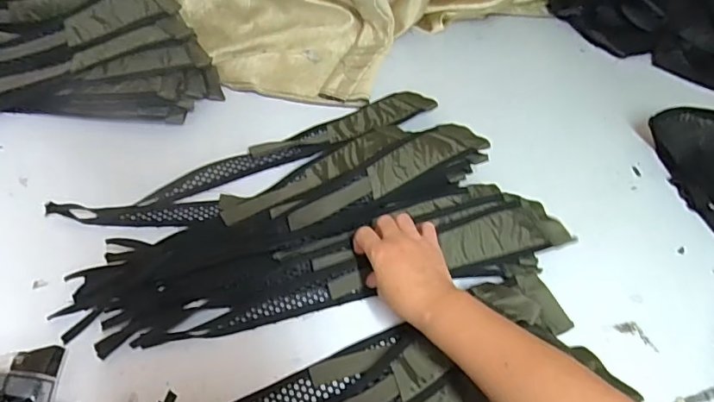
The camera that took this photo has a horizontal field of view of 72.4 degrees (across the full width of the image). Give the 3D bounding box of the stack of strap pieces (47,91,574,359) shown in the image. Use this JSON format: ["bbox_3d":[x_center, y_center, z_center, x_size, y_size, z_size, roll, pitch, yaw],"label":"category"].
[{"bbox_3d":[-0.067,-0.007,0.625,0.547,0.050,0.305,-13,54,-16],"label":"stack of strap pieces"}]

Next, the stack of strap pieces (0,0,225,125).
[{"bbox_3d":[-0.510,-0.205,0.712,0.565,0.087,0.265,-13,54,-16],"label":"stack of strap pieces"}]

